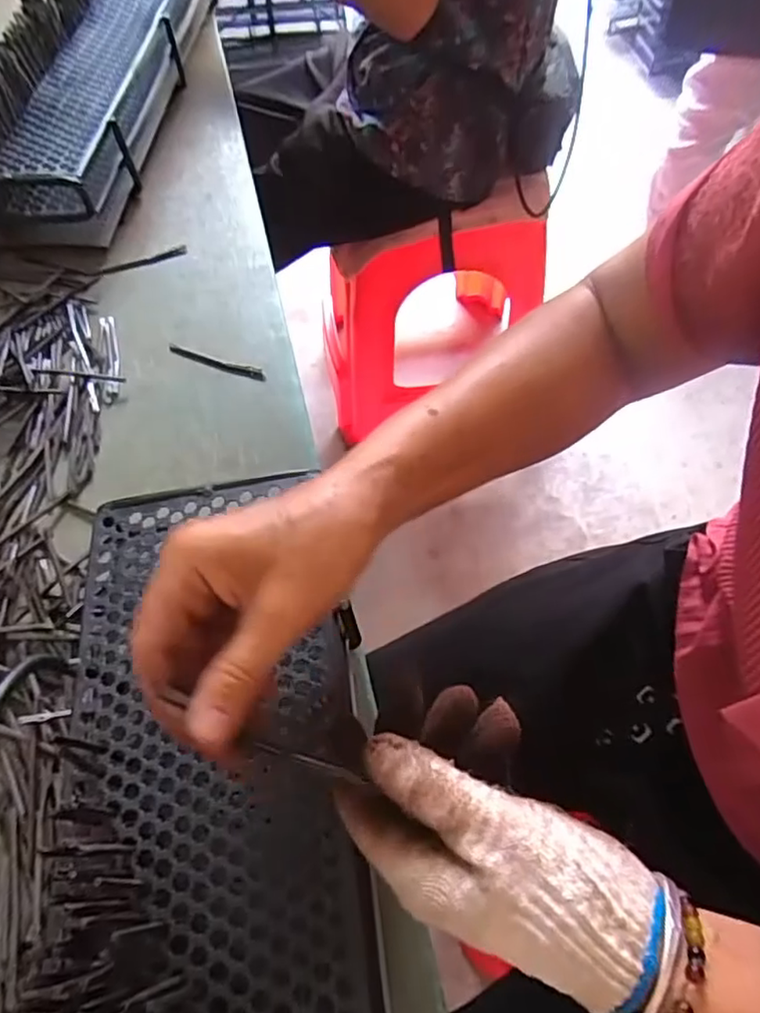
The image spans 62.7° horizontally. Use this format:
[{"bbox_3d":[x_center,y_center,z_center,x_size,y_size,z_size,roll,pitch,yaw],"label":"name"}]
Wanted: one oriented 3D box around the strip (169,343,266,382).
[{"bbox_3d":[-0.144,-0.127,0.545,0.095,0.004,0.012,18,62,12],"label":"strip"}]

